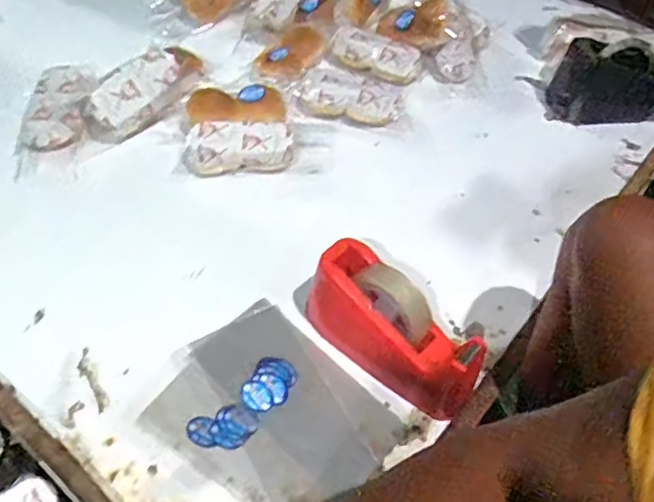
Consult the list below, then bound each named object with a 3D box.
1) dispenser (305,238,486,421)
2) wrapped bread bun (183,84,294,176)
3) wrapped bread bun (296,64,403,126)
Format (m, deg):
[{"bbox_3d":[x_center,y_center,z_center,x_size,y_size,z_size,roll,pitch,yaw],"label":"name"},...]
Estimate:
[{"bbox_3d":[0.072,0.083,0.624,0.188,0.106,0.073,35,58,24],"label":"dispenser"},{"bbox_3d":[-0.124,-0.172,0.829,0.148,0.051,0.138,-6,51,-7],"label":"wrapped bread bun"},{"bbox_3d":[0.034,-0.230,0.878,0.151,0.044,0.080,12,52,8],"label":"wrapped bread bun"}]

